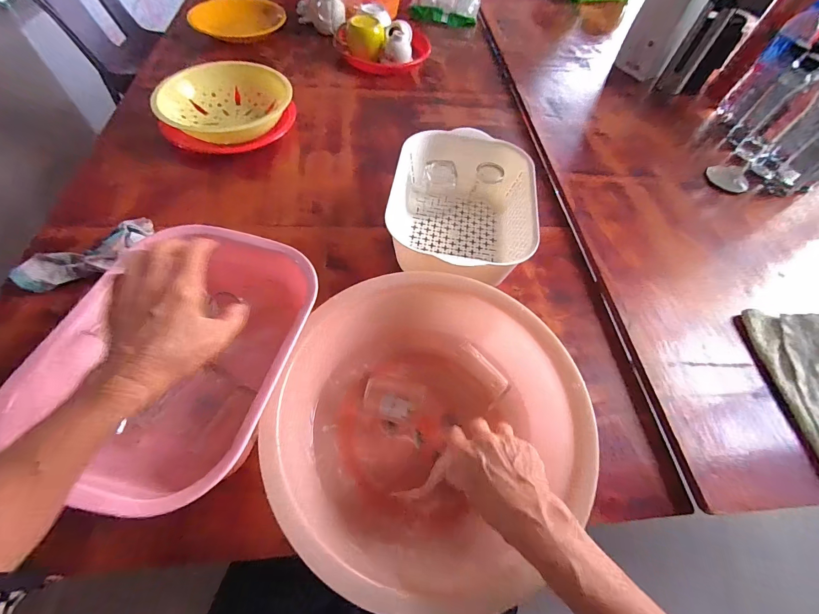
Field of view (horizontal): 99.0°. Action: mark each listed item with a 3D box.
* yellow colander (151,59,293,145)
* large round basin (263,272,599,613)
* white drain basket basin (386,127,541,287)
[{"bbox_3d":[-0.381,-0.422,0.727,0.253,0.073,0.196,-27,63,-20],"label":"yellow colander"},{"bbox_3d":[0.011,0.126,0.397,0.303,0.114,0.307,2,57,-3],"label":"large round basin"},{"bbox_3d":[0.084,-0.159,0.578,0.221,0.097,0.280,9,57,2],"label":"white drain basket basin"}]

